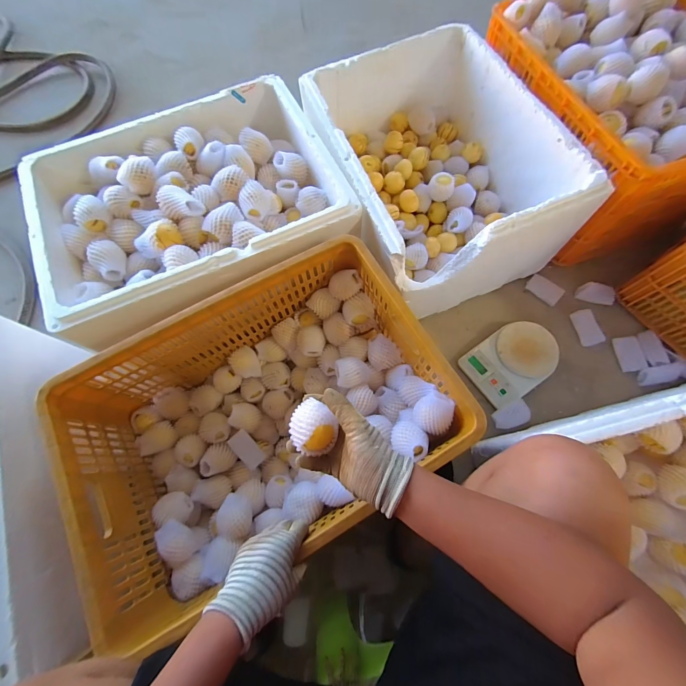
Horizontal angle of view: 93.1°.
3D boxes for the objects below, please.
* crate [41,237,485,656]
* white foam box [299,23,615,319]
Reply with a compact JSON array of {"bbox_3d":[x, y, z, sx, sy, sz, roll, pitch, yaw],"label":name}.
[{"bbox_3d":[-0.131,0.127,0.603,0.572,0.252,0.402,-28,73,-8],"label":"crate"},{"bbox_3d":[0.212,-0.406,0.808,0.462,0.298,0.586,-20,72,-5],"label":"white foam box"}]

